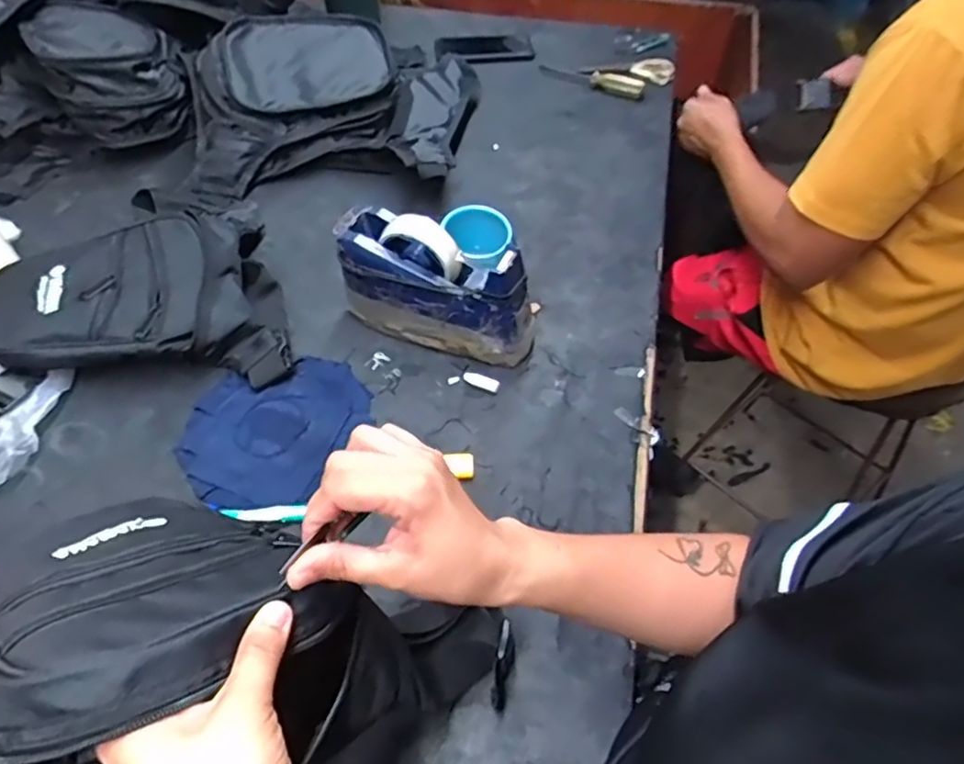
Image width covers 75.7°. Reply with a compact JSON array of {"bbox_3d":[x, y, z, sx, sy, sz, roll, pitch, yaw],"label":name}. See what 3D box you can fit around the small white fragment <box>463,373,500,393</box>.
[{"bbox_3d":[-0.001,-0.001,0.633,0.040,0.012,0.012,25,56,19],"label":"small white fragment"}]

